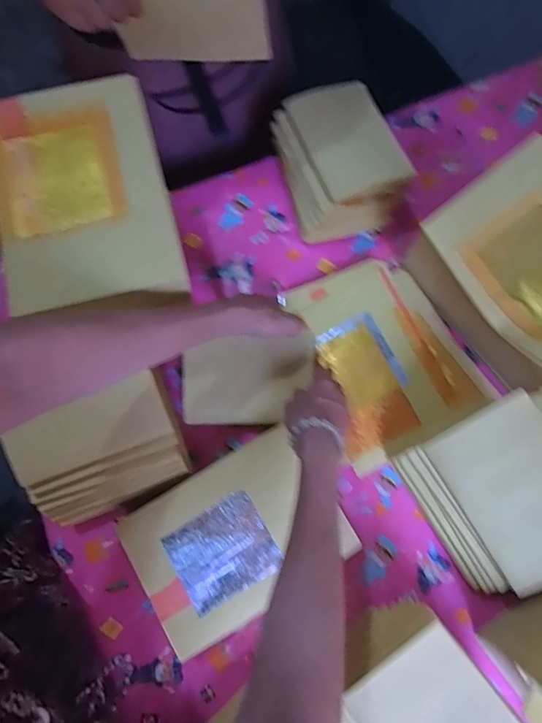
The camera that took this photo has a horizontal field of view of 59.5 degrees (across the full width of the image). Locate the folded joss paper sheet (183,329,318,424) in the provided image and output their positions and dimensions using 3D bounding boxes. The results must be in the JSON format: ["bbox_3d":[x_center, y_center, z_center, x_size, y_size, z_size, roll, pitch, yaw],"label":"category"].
[{"bbox_3d":[-0.028,0.024,0.589,0.161,0.007,0.106,-4,89,2],"label":"folded joss paper sheet"}]

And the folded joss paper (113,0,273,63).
[{"bbox_3d":[-0.081,-0.354,0.494,0.154,0.117,0.011,-1,83,4],"label":"folded joss paper"}]

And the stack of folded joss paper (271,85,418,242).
[{"bbox_3d":[0.086,-0.261,0.629,0.138,0.113,0.162,-16,77,-3],"label":"stack of folded joss paper"}]

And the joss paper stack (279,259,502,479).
[{"bbox_3d":[0.149,-0.010,0.620,0.189,0.028,0.243,-25,84,-3],"label":"joss paper stack"}]

